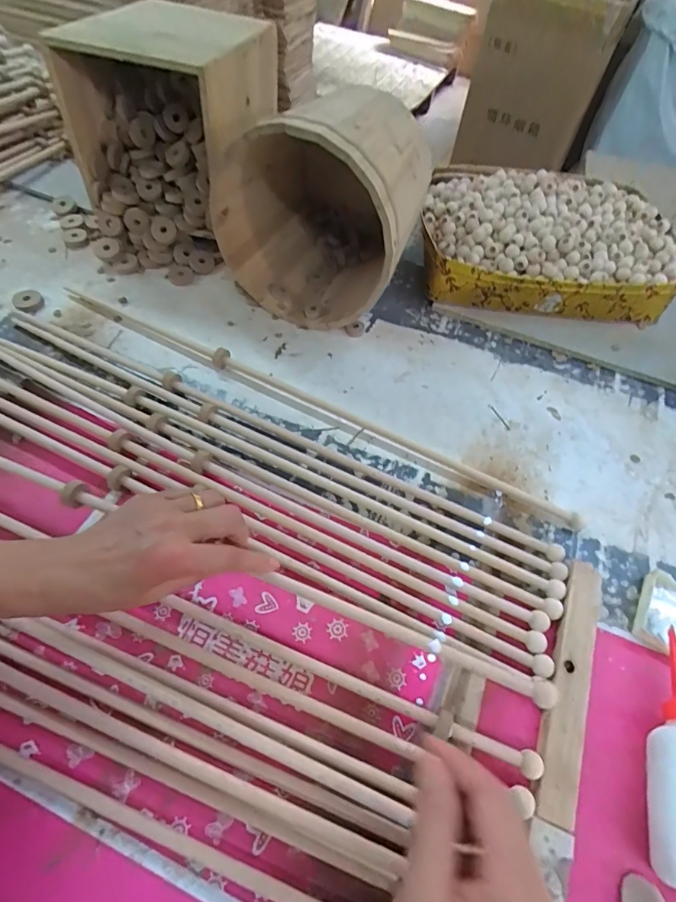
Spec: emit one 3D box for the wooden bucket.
[{"bbox_3d":[-0.009,-0.331,0.593,0.233,0.233,0.242,21,58,9],"label":"wooden bucket"}]

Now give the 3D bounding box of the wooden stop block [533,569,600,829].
[{"bbox_3d":[0.197,0.193,0.385,0.031,0.019,0.209,22,58,10],"label":"wooden stop block"}]

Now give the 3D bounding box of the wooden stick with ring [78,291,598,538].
[{"bbox_3d":[-0.045,-0.067,0.543,0.678,0.023,0.021,25,59,12],"label":"wooden stick with ring"}]

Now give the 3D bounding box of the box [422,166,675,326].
[{"bbox_3d":[0.310,-0.324,0.694,0.358,0.096,0.281,8,57,1],"label":"box"}]

